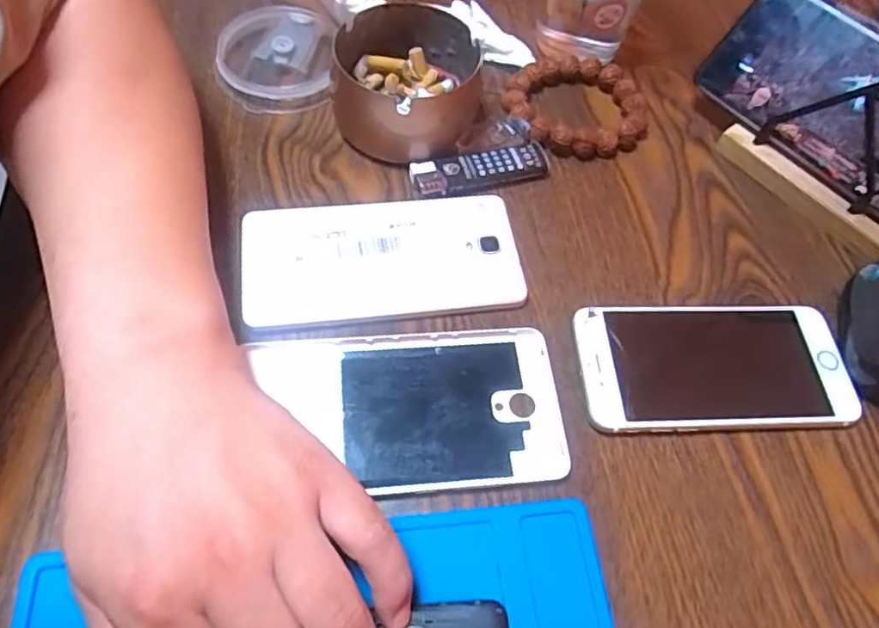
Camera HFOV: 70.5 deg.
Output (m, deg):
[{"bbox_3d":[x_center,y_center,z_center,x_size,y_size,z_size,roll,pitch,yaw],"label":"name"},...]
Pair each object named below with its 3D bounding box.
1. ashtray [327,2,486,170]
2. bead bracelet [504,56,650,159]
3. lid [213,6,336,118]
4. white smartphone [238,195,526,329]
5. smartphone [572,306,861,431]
[{"bbox_3d":[-0.019,-0.134,0.370,0.091,0.045,0.093,3,60,-2],"label":"ashtray"},{"bbox_3d":[0.086,-0.132,0.396,0.085,0.015,0.077,-11,61,-10],"label":"bead bracelet"},{"bbox_3d":[-0.104,-0.163,0.397,0.071,0.017,0.078,-4,60,-6],"label":"lid"},{"bbox_3d":[-0.030,-0.029,0.328,0.140,0.011,0.071,-6,61,-8],"label":"white smartphone"},{"bbox_3d":[0.136,0.026,0.311,0.133,0.010,0.065,-1,60,-5],"label":"smartphone"}]

